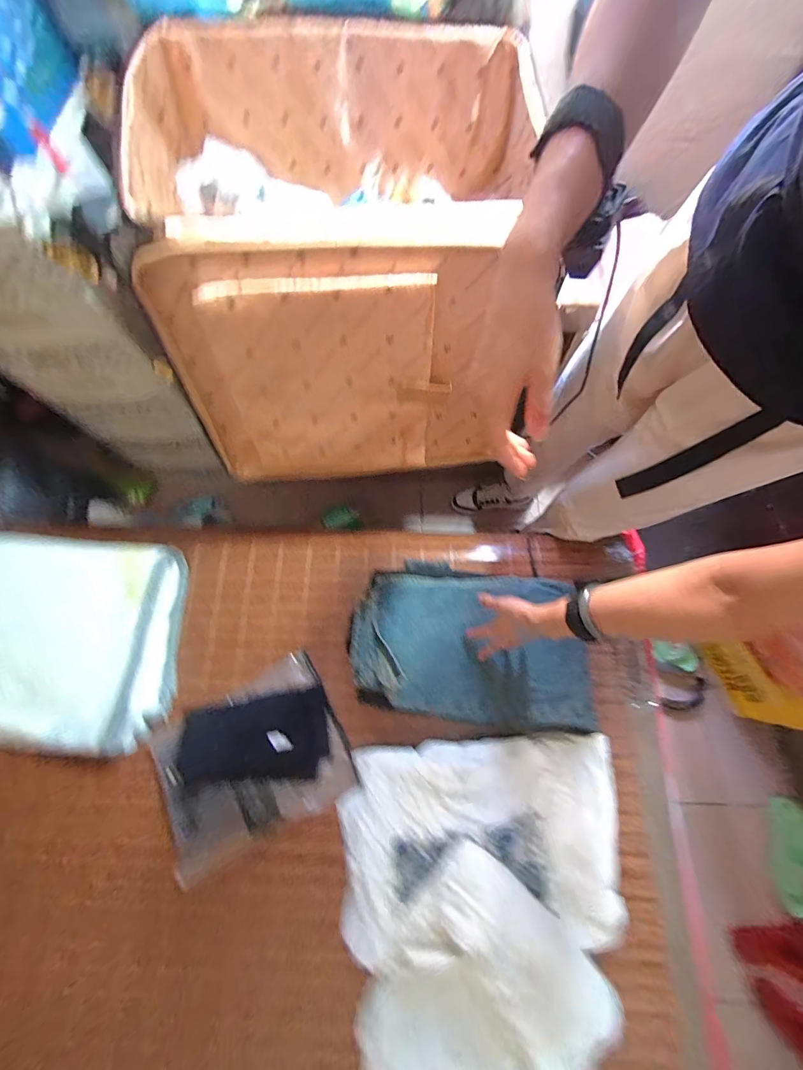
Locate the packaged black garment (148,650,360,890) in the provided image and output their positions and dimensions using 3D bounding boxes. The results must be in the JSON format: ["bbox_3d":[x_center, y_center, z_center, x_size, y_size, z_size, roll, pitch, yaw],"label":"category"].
[{"bbox_3d":[-0.263,0.395,0.682,0.295,0.024,0.248,-22,67,-18],"label":"packaged black garment"}]

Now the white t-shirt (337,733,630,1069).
[{"bbox_3d":[0.136,0.593,0.576,0.445,0.102,0.485,-4,73,0],"label":"white t-shirt"}]

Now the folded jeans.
[{"bbox_3d":[0.130,0.194,0.709,0.438,0.084,0.278,9,73,4],"label":"folded jeans"}]

